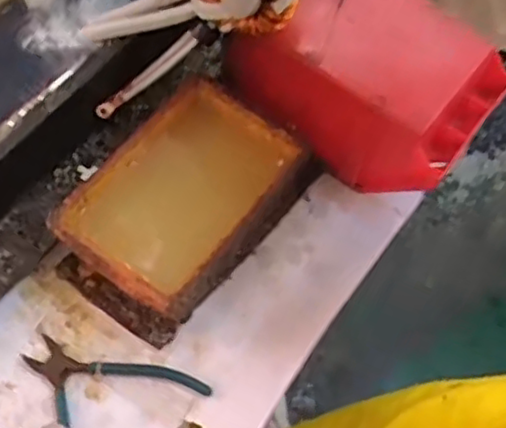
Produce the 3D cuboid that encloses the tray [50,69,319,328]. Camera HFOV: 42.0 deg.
[{"bbox_3d":[-0.055,-0.015,0.577,0.135,0.066,0.207,34,66,13],"label":"tray"}]

